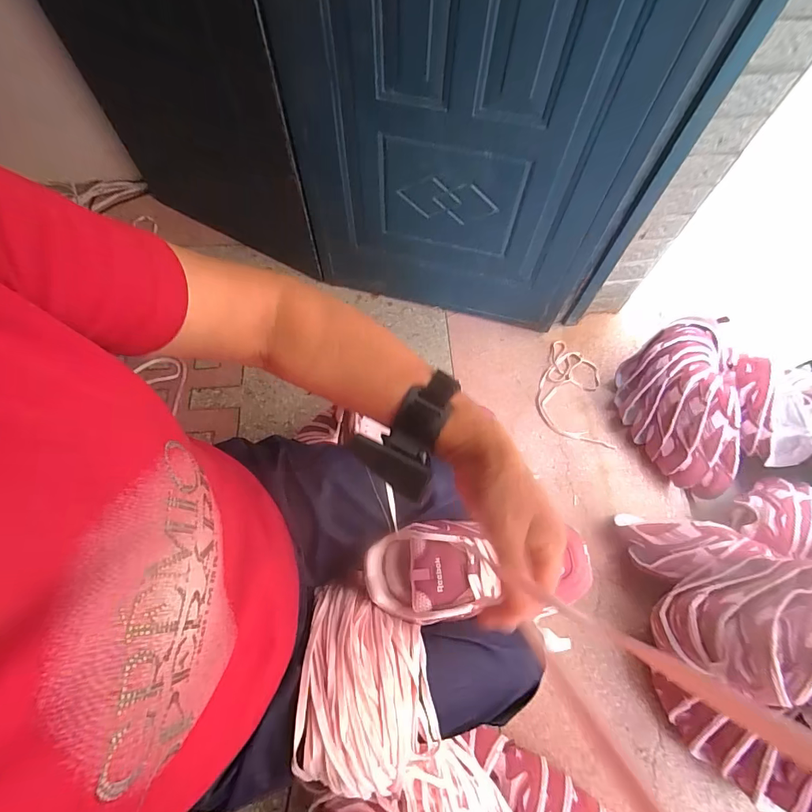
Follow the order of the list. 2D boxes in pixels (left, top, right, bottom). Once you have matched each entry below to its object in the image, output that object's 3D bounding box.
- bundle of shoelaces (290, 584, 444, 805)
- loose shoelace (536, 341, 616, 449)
[{"bbox_3d":[-0.038,0.275,0.418,0.129,0.059,0.172,1,65,0],"label":"bundle of shoelaces"},{"bbox_3d":[0.406,-0.040,1.029,0.163,0.007,0.262,8,65,2],"label":"loose shoelace"}]

